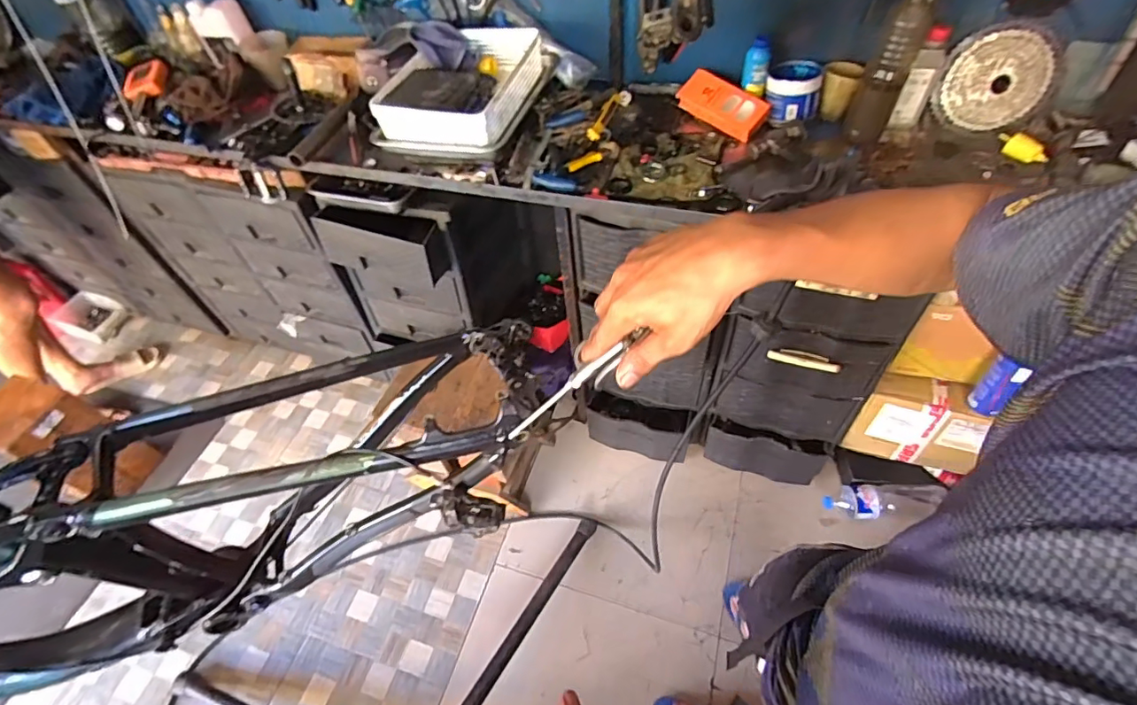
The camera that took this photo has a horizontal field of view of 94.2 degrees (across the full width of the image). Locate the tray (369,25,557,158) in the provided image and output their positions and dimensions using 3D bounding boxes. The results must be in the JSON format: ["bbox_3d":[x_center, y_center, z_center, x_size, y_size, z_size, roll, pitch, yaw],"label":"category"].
[{"bbox_3d":[-0.202,-0.539,1.097,0.267,0.119,0.370,9,54,12],"label":"tray"}]

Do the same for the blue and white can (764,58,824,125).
[{"bbox_3d":[0.451,-0.526,1.061,0.107,0.073,0.106,13,55,15],"label":"blue and white can"}]

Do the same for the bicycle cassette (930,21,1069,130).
[{"bbox_3d":[0.784,-0.505,0.973,0.180,0.192,0.057,47,37,-12],"label":"bicycle cassette"}]

